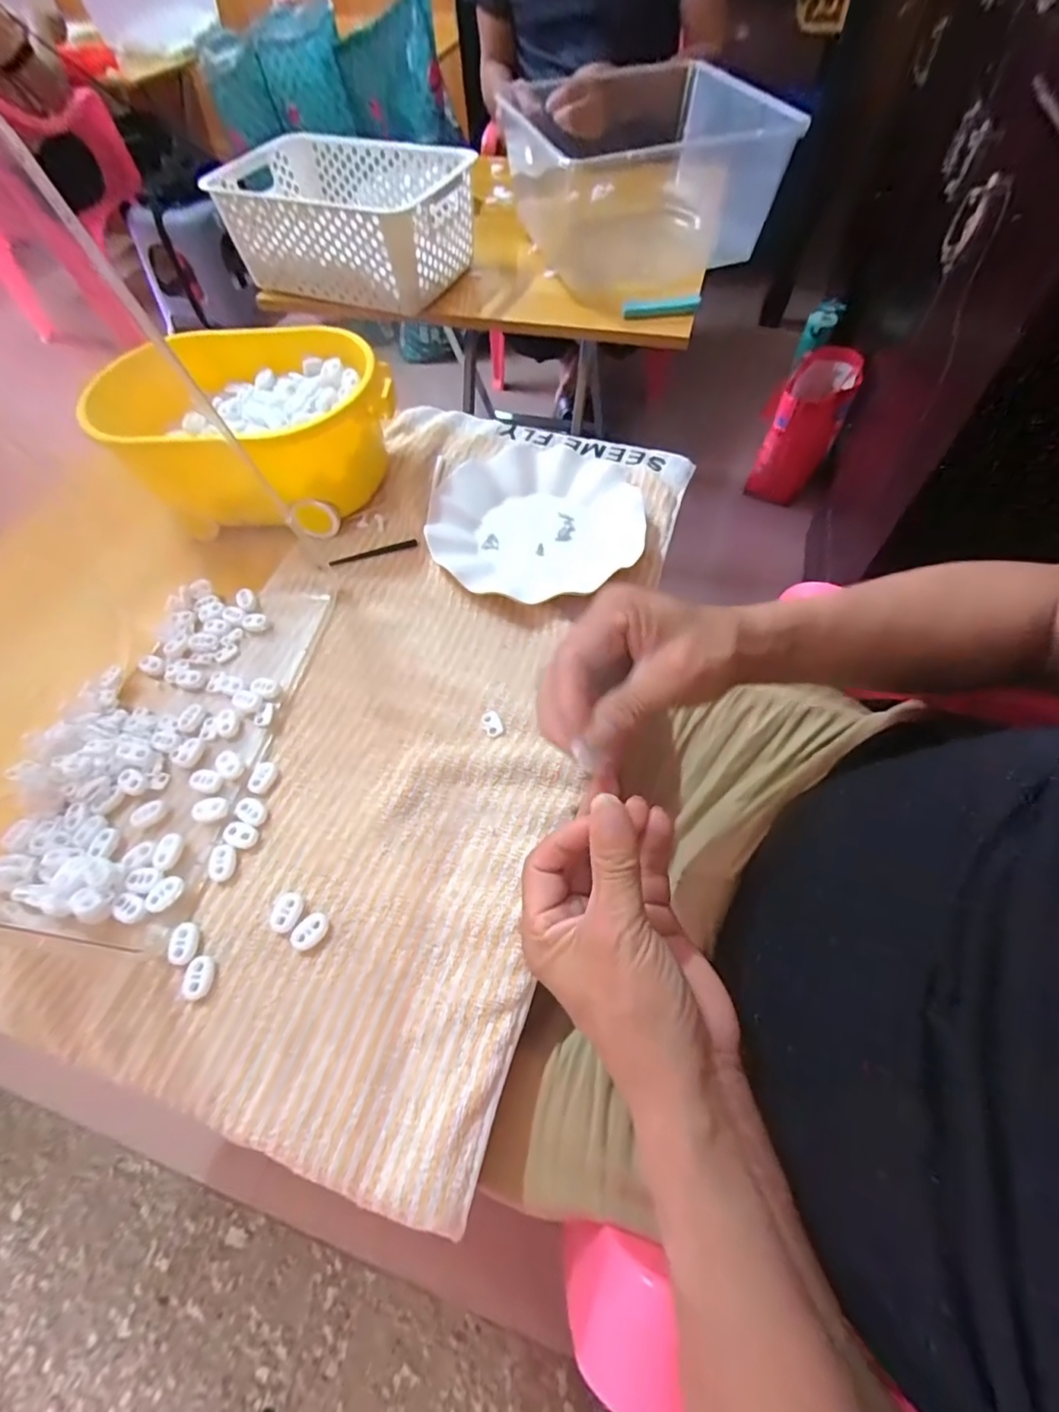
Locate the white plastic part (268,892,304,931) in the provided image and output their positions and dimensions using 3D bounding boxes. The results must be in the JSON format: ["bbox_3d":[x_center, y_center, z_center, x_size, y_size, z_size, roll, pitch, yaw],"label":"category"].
[{"bbox_3d":[-0.147,0.125,0.328,0.018,0.006,0.023,9,60,8],"label":"white plastic part"}]

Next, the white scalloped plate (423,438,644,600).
[{"bbox_3d":[0.006,-0.169,0.480,0.179,0.025,0.198,-1,59,3],"label":"white scalloped plate"}]

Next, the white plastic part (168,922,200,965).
[{"bbox_3d":[-0.202,0.139,0.318,0.013,0.007,0.023,-3,59,1],"label":"white plastic part"}]

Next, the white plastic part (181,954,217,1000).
[{"bbox_3d":[-0.190,0.156,0.311,0.015,0.008,0.023,-6,59,0],"label":"white plastic part"}]

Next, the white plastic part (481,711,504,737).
[{"bbox_3d":[-0.026,0.012,0.387,0.012,0.004,0.020,-23,61,-10],"label":"white plastic part"}]

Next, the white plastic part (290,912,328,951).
[{"bbox_3d":[-0.130,0.133,0.321,0.016,0.004,0.022,33,66,20],"label":"white plastic part"}]

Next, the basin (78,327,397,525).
[{"bbox_3d":[-0.229,-0.238,0.481,0.227,0.102,0.184,3,59,5],"label":"basin"}]

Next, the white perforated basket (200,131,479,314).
[{"bbox_3d":[-0.232,-0.649,0.724,0.301,0.107,0.212,21,62,15],"label":"white perforated basket"}]

